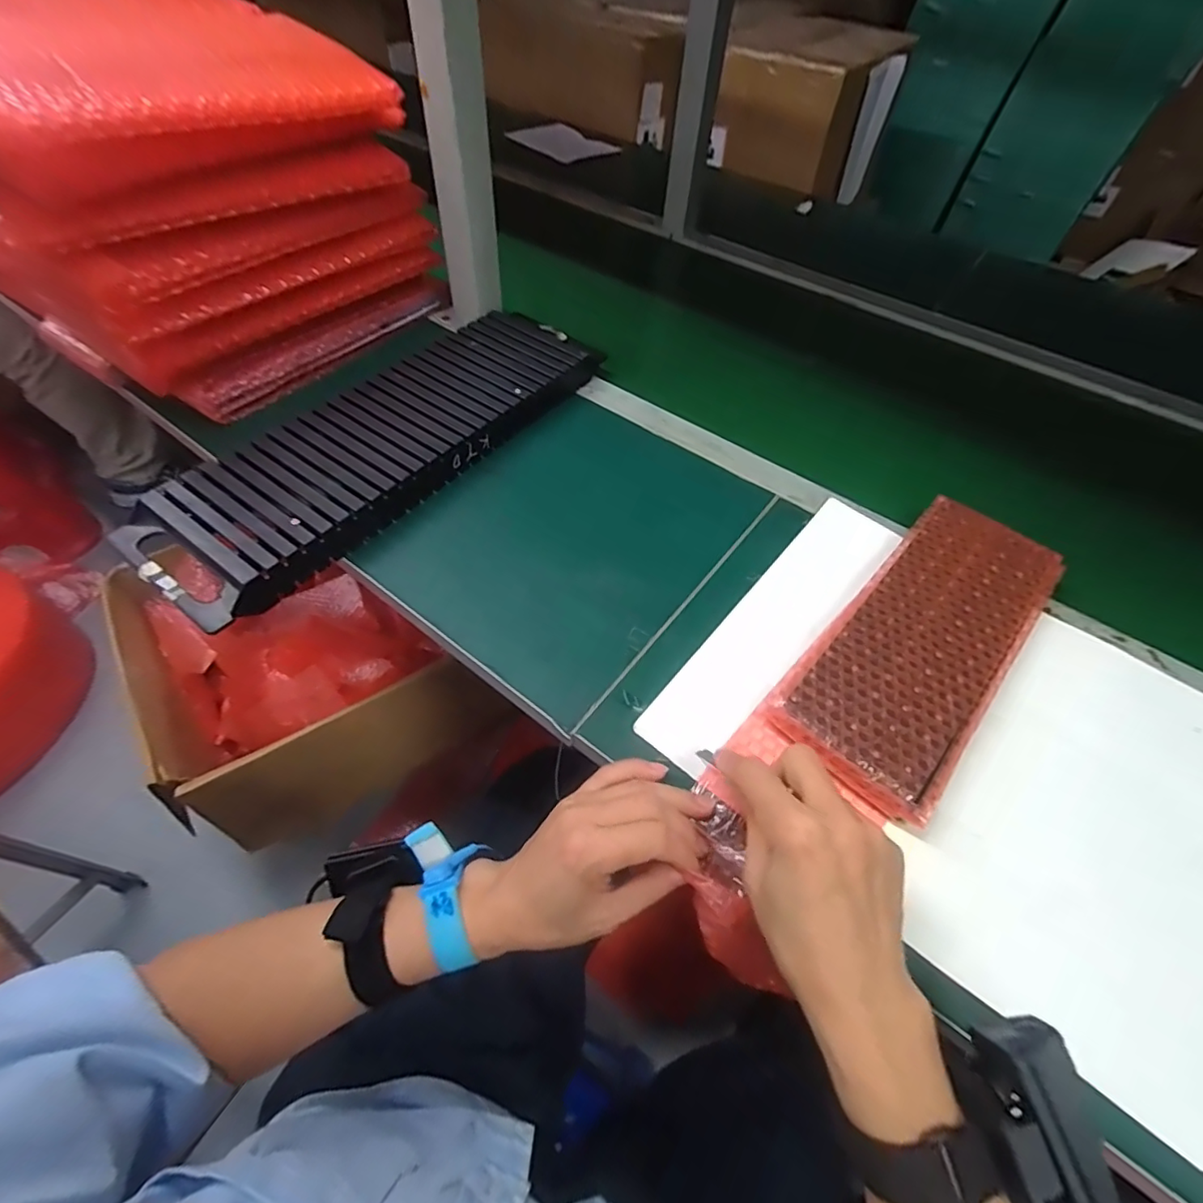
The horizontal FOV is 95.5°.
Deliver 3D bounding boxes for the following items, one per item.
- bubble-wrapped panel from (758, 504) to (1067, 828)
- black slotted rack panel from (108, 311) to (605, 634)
[{"bbox_3d":[0.240,0.023,0.404,0.109,0.024,0.281,38,60,22],"label":"bubble-wrapped panel"},{"bbox_3d":[-0.186,-0.152,0.494,0.144,0.036,0.439,32,58,18],"label":"black slotted rack panel"}]

